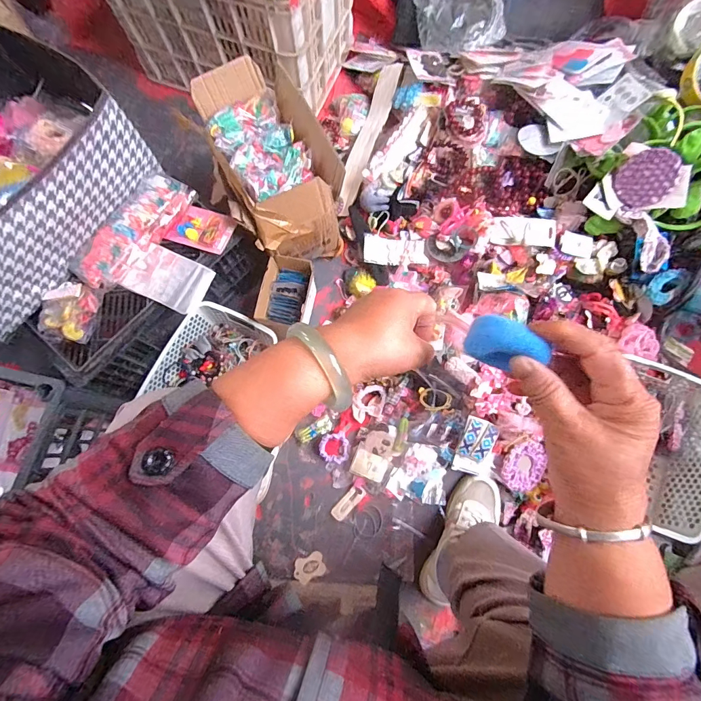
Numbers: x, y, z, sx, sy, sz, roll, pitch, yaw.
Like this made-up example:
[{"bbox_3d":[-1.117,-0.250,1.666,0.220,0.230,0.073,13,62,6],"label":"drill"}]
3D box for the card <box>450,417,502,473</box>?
[{"bbox_3d":[0.237,0.184,0.720,0.062,0.020,0.105,18,96,1],"label":"card"}]

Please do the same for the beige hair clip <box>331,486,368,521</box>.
[{"bbox_3d":[-0.004,0.297,0.738,0.031,0.012,0.075,43,80,11],"label":"beige hair clip"}]

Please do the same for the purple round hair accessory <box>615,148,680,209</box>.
[{"bbox_3d":[0.545,-0.315,0.698,0.009,0.093,0.096,-39,119,-40],"label":"purple round hair accessory"}]

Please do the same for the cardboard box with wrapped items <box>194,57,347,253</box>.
[{"bbox_3d":[-0.166,-0.357,0.754,0.212,0.201,0.334,-29,77,-7],"label":"cardboard box with wrapped items"}]

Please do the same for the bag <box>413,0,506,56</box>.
[{"bbox_3d":[0.256,-0.794,0.899,0.187,0.067,0.177,-7,75,-1],"label":"bag"}]

